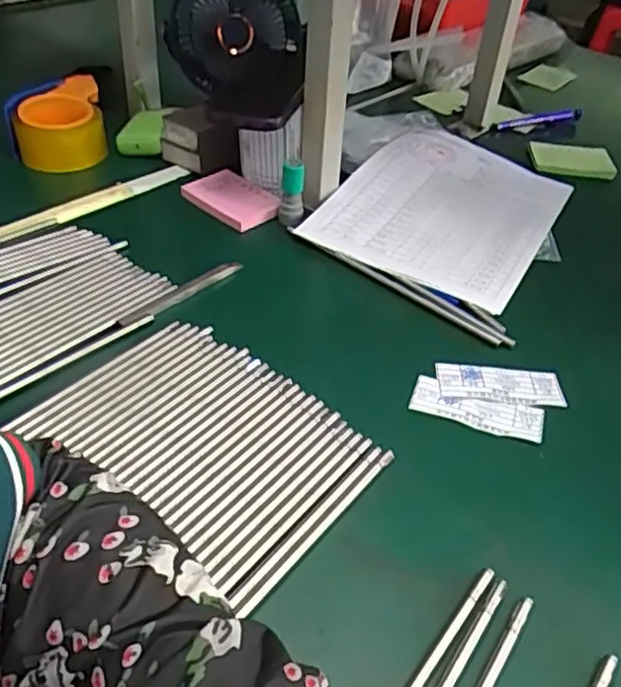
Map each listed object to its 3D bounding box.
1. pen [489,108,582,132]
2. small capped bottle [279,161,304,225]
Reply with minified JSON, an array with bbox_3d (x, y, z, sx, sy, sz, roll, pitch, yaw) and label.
[{"bbox_3d":[0.313,-0.308,0.933,0.143,0.015,0.013,-12,43,-19],"label":"pen"},{"bbox_3d":[-0.019,-0.149,0.691,0.024,0.072,0.019,4,40,-1],"label":"small capped bottle"}]

